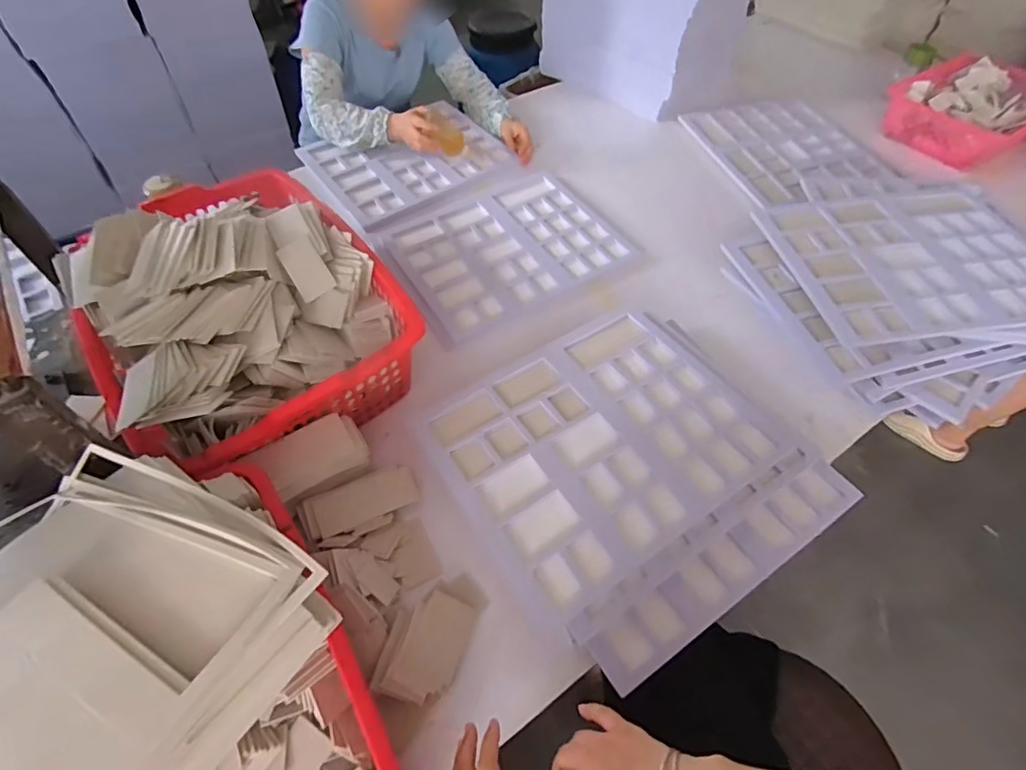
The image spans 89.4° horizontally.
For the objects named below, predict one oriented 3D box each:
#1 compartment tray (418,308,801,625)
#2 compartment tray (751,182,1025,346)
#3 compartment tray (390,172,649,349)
[{"bbox_3d":[0.128,0.070,0.739,0.407,0.015,0.338,-29,58,-20],"label":"compartment tray"},{"bbox_3d":[0.695,-0.228,0.900,0.441,0.030,0.341,-4,53,-3],"label":"compartment tray"},{"bbox_3d":[-0.012,-0.283,1.065,0.430,0.032,0.348,-23,57,-17],"label":"compartment tray"}]

